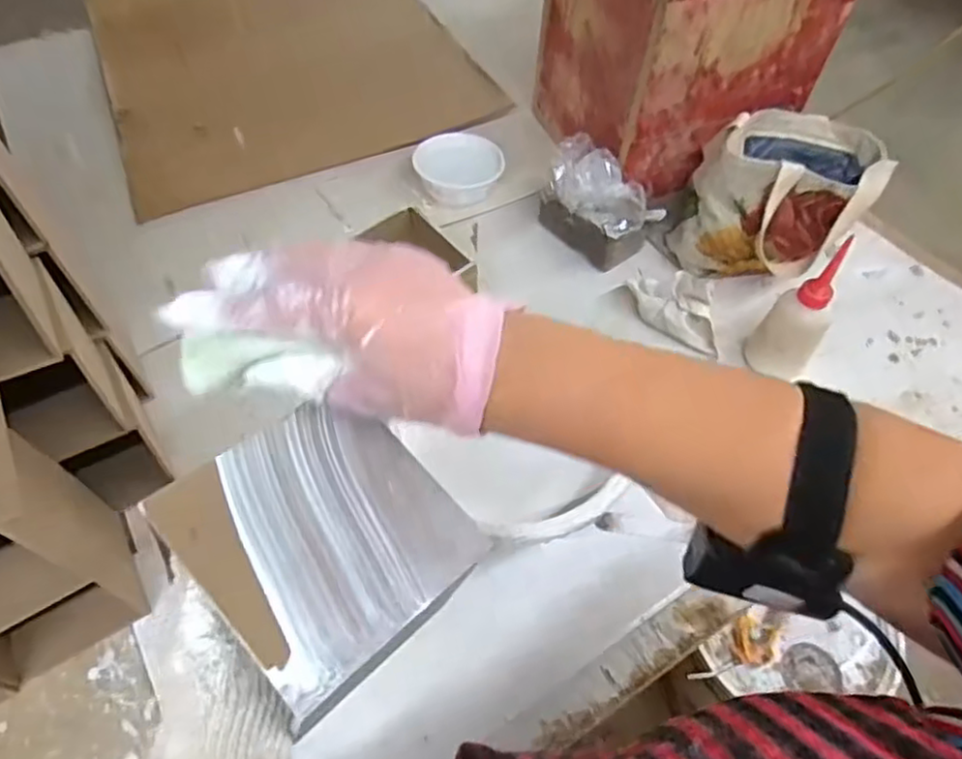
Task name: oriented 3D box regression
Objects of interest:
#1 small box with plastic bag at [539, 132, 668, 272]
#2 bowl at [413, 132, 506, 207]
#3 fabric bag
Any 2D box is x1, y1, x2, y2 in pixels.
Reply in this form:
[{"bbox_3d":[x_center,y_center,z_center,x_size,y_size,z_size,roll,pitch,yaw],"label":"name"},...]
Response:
[{"bbox_3d":[0.144,-0.214,0.789,0.083,0.110,0.134,-34,63,-21],"label":"small box with plastic bag"},{"bbox_3d":[-0.031,-0.276,0.867,0.104,0.047,0.104,0,56,0],"label":"bowl"},{"bbox_3d":[0.347,-0.217,0.771,0.181,0.139,0.194,35,63,21],"label":"fabric bag"}]

